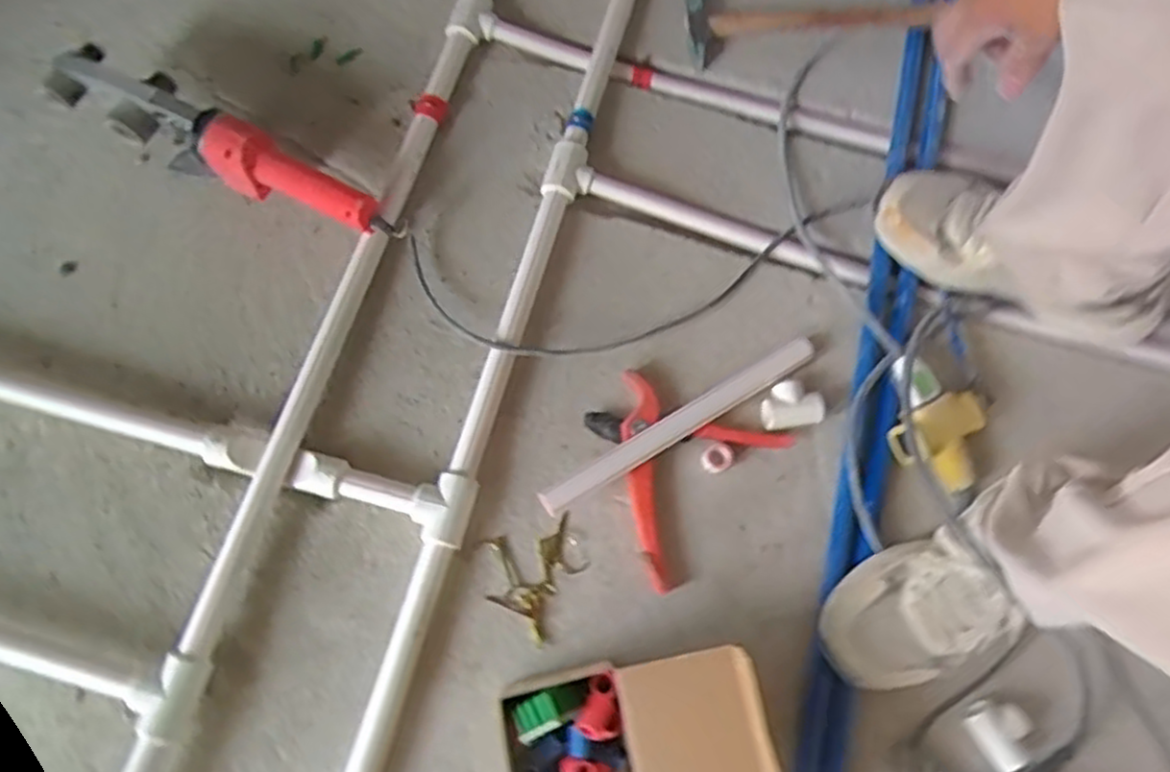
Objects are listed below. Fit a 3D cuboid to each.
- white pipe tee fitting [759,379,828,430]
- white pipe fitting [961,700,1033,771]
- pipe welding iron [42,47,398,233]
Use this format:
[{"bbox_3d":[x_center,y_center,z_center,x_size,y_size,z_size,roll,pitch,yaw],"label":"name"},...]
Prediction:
[{"bbox_3d":[0.205,0.017,0.756,0.063,0.022,0.045,-9,74,-6],"label":"white pipe tee fitting"},{"bbox_3d":[0.369,0.310,0.680,0.047,0.031,0.055,-26,76,-10],"label":"white pipe fitting"},{"bbox_3d":[-0.361,-0.235,0.767,0.347,0.103,0.076,26,74,5],"label":"pipe welding iron"}]

